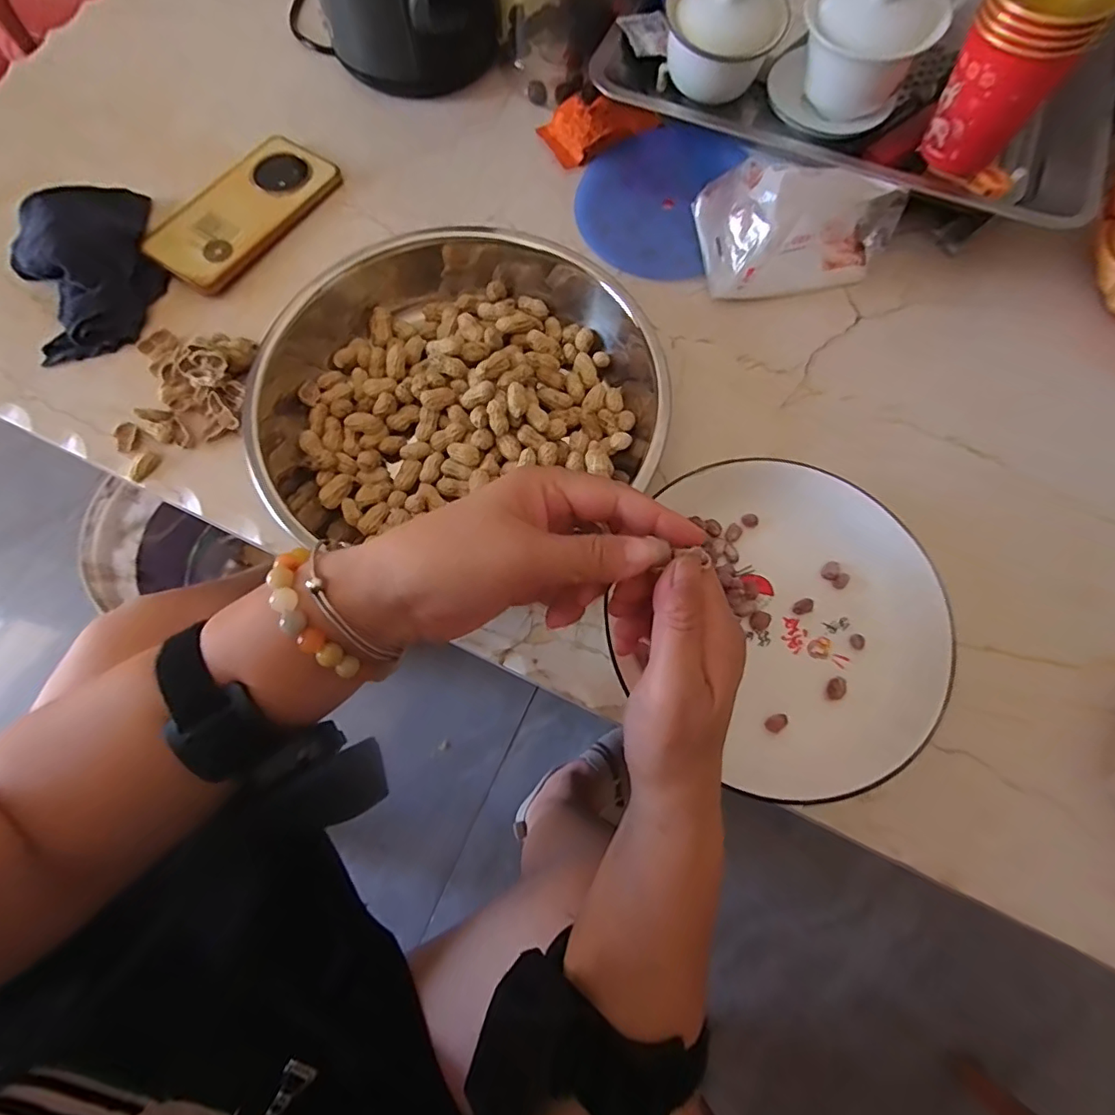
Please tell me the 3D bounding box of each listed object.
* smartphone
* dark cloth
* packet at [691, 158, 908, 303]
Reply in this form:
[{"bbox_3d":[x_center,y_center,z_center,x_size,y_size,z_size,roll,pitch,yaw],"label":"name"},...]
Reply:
[{"bbox_3d":[-0.266,-0.296,0.459,0.081,0.010,0.164,34,73,3],"label":"smartphone"},{"bbox_3d":[-0.375,-0.231,0.427,0.103,0.048,0.134,-25,74,-8],"label":"dark cloth"},{"bbox_3d":[0.193,-0.265,0.413,0.153,0.089,0.083,-11,73,-4],"label":"packet"}]

